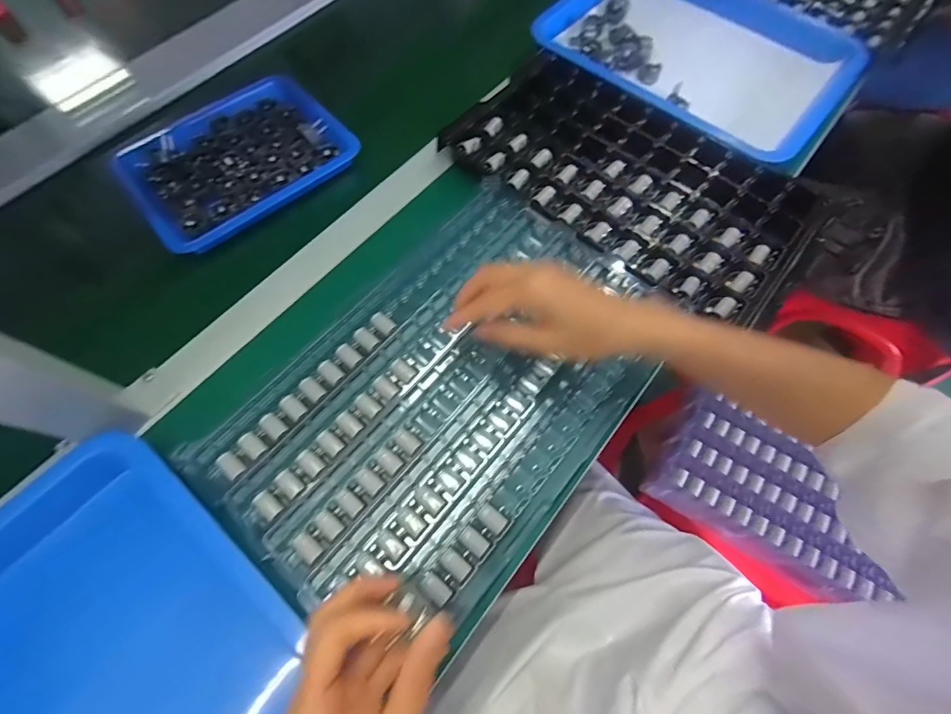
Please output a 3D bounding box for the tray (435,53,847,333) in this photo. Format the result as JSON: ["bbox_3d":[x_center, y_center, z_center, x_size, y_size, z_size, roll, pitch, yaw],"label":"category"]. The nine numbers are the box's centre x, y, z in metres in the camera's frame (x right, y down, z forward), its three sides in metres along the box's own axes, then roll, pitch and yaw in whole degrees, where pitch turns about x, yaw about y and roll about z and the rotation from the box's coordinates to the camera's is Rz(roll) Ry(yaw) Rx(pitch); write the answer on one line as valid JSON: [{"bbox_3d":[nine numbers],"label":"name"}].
[{"bbox_3d":[0.147,-0.183,0.427,0.340,0.023,0.191,37,71,12],"label":"tray"}]

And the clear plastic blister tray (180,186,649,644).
[{"bbox_3d":[-0.016,0.022,0.356,0.235,0.019,0.358,39,71,13],"label":"clear plastic blister tray"}]

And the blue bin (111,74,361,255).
[{"bbox_3d":[-0.257,-0.215,0.464,0.212,0.027,0.161,-40,75,-16],"label":"blue bin"}]

